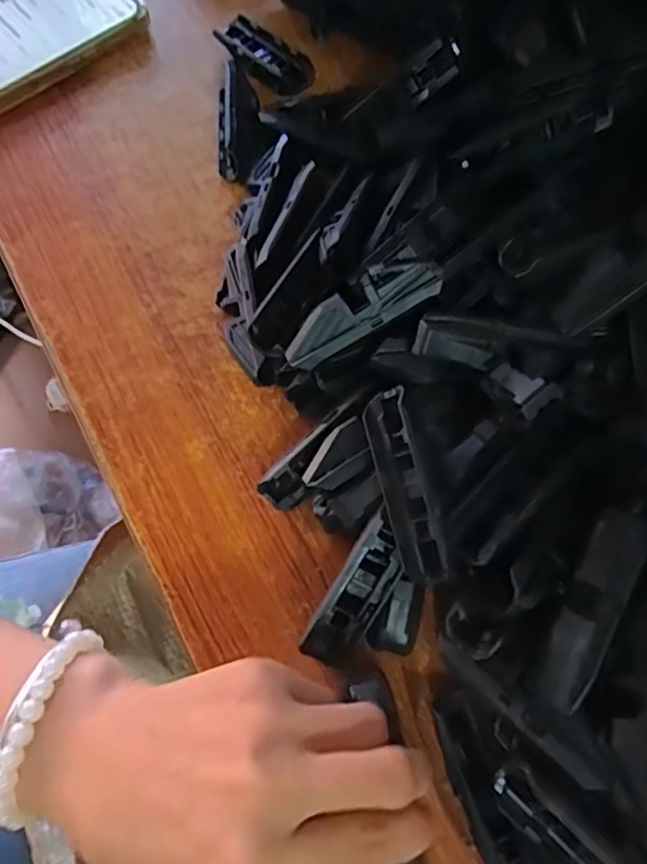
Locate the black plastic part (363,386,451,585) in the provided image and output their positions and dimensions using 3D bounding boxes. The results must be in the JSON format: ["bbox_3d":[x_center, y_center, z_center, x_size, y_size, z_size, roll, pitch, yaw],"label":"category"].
[{"bbox_3d":[0.030,0.020,0.235,0.016,0.016,0.072,-12,71,-5],"label":"black plastic part"}]

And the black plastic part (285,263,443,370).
[{"bbox_3d":[0.015,-0.051,0.260,0.070,0.006,0.021,-28,72,9],"label":"black plastic part"}]

